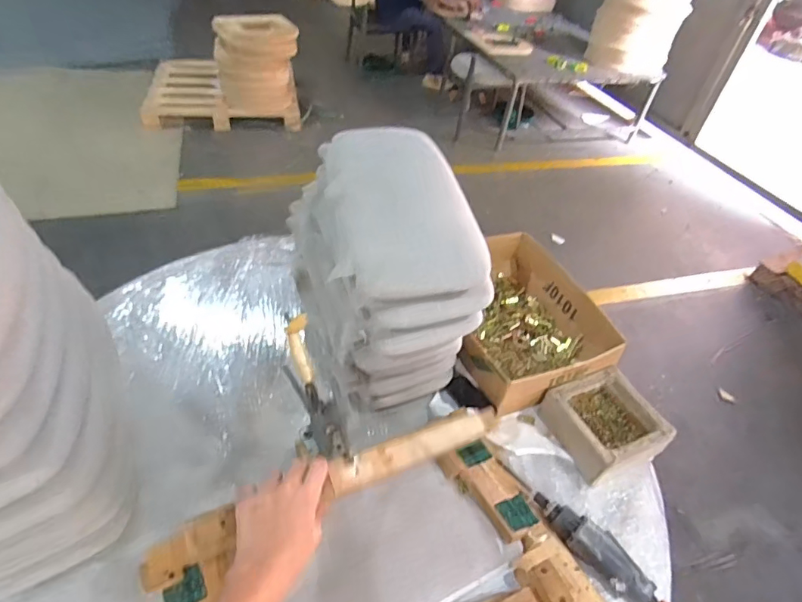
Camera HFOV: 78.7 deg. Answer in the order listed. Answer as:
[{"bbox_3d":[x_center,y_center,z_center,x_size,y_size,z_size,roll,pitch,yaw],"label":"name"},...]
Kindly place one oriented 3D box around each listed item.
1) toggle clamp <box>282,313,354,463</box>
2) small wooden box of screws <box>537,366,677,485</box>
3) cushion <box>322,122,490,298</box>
[{"bbox_3d":[-0.115,0.146,0.658,0.047,0.204,0.162,-13,47,-21],"label":"toggle clamp"},{"bbox_3d":[0.374,0.221,0.885,0.174,0.073,0.167,-14,48,-22],"label":"small wooden box of screws"},{"bbox_3d":[-0.004,-0.175,0.799,0.227,0.044,0.437,-3,45,-12],"label":"cushion"}]

